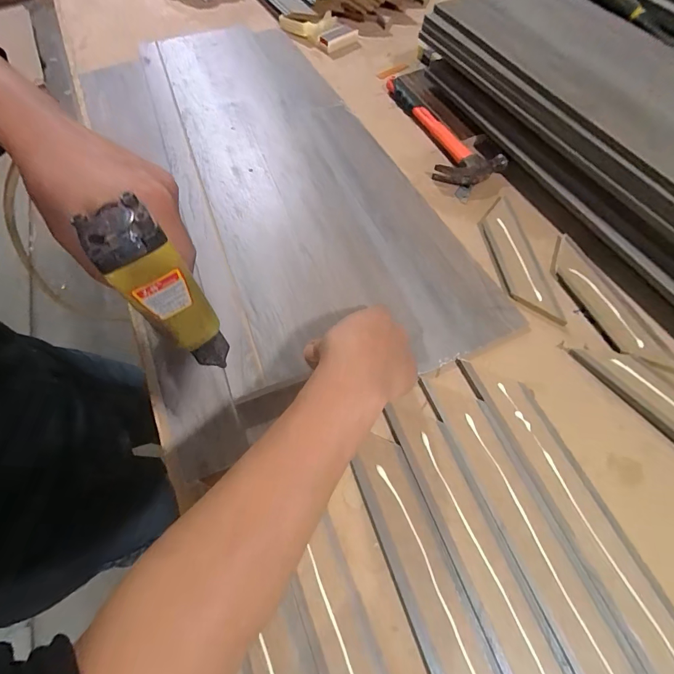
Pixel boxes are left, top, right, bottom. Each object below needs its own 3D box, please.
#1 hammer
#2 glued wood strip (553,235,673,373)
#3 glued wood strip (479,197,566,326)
[{"bbox_3d":[0.149,-0.311,0.519,0.090,0.025,0.244,-16,62,-7],"label":"hammer"},{"bbox_3d":[0.291,-0.039,0.379,0.053,0.005,0.181,-16,63,-7],"label":"glued wood strip"},{"bbox_3d":[0.211,-0.094,0.412,0.047,0.007,0.176,-6,62,-2],"label":"glued wood strip"}]

